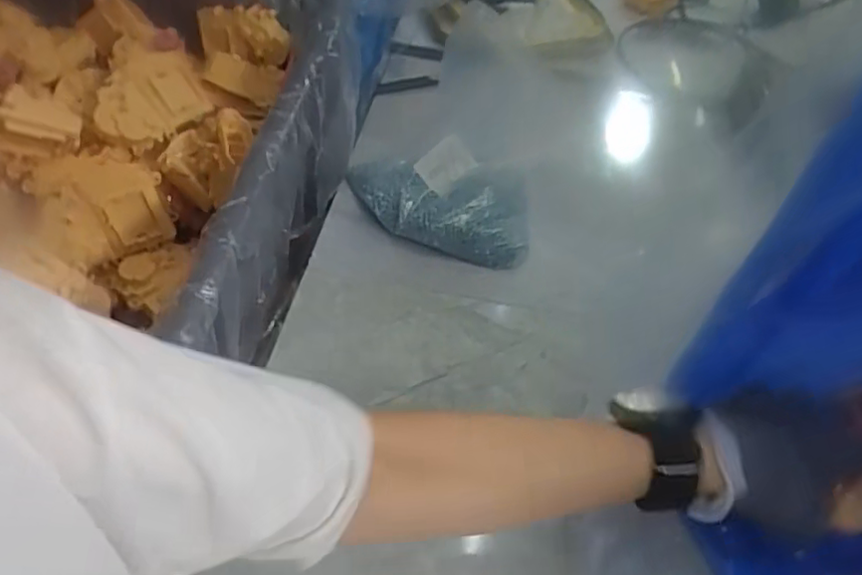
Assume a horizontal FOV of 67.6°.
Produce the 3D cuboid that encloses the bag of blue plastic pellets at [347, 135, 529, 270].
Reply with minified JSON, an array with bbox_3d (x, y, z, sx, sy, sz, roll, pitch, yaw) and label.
[{"bbox_3d":[0.005,-0.085,0.602,0.186,0.065,0.077,16,47,7],"label":"bag of blue plastic pellets"}]

